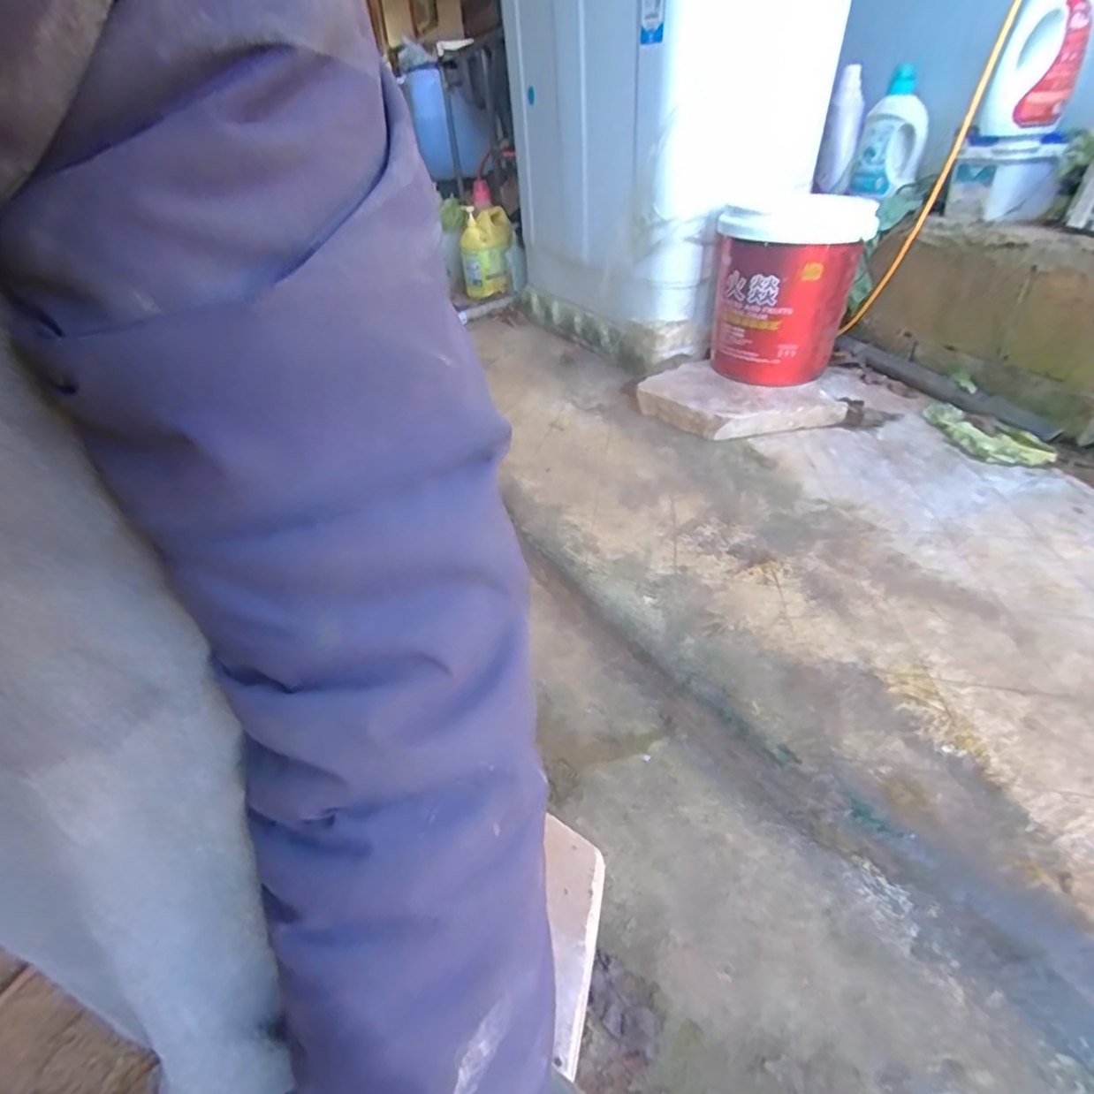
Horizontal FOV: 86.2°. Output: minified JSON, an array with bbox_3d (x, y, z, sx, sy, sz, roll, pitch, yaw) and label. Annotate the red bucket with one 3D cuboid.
[{"bbox_3d":[0.501,-0.542,1.243,0.274,0.309,0.290,-4,37,3],"label":"red bucket"}]

